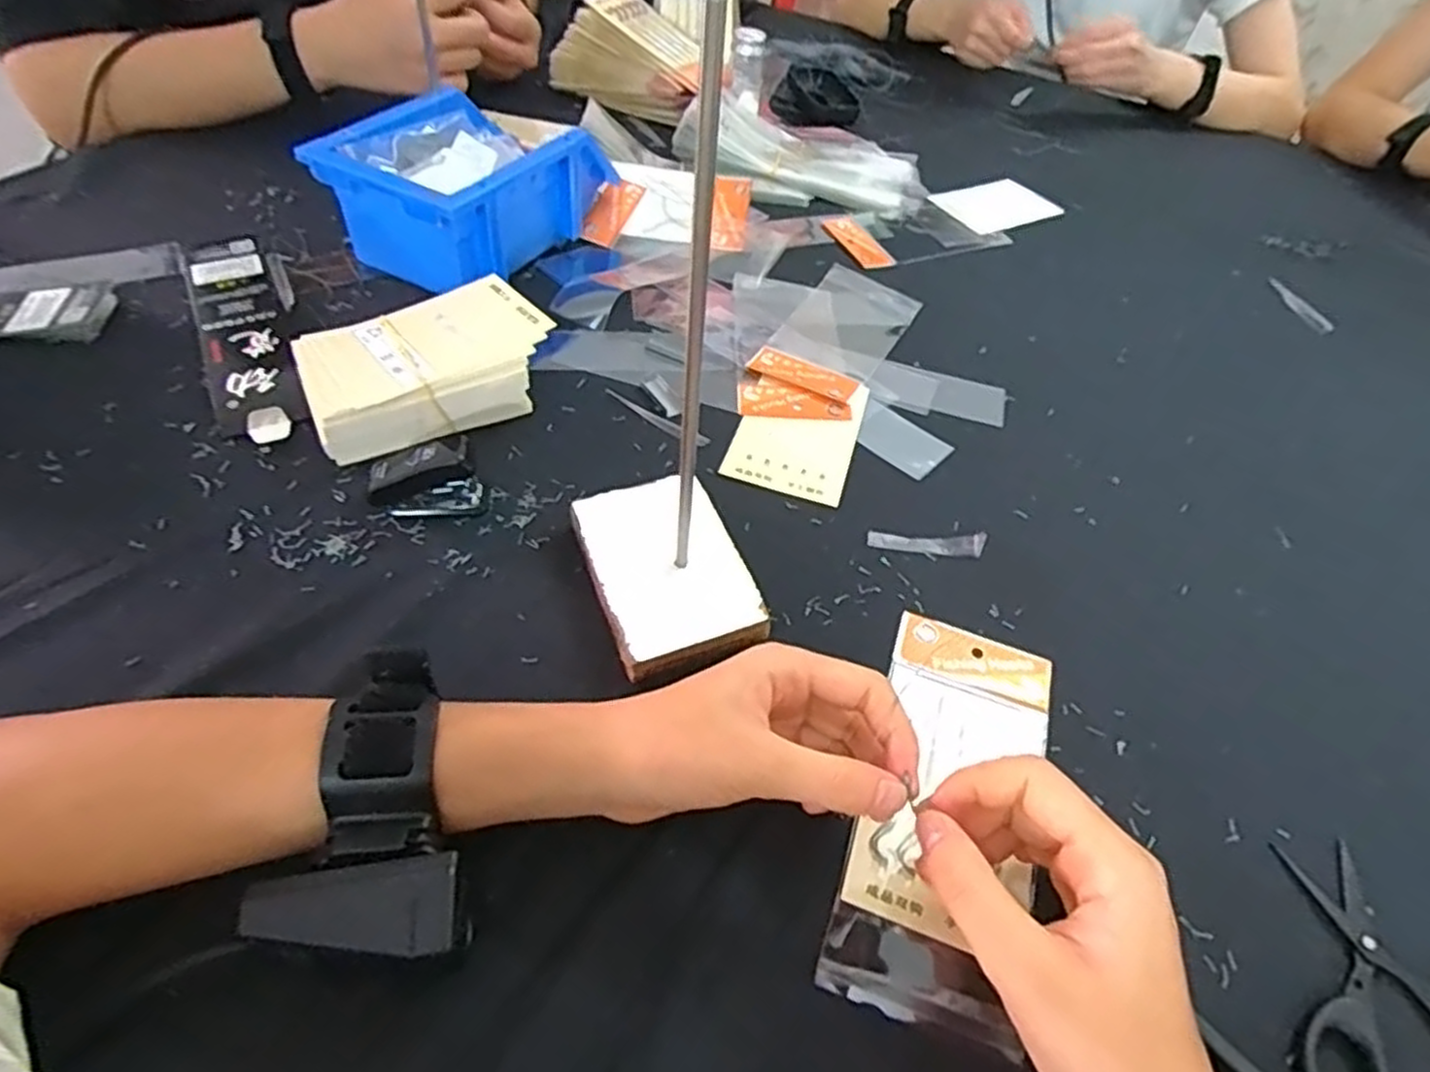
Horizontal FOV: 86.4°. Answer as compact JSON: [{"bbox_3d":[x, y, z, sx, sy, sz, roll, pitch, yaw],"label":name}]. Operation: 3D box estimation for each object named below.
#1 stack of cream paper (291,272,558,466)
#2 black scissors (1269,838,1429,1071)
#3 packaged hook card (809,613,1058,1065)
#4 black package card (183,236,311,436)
[{"bbox_3d":[-0.163,-0.095,0.437,0.134,0.041,0.080,-27,57,-25],"label":"stack of cream paper"},{"bbox_3d":[0.250,0.165,0.281,0.097,0.009,0.098,1,50,-4],"label":"black scissors"},{"bbox_3d":[0.096,0.108,0.320,0.074,0.004,0.175,22,50,13],"label":"packaged hook card"},{"bbox_3d":[-0.296,-0.134,0.475,0.049,0.007,0.198,-20,55,-22],"label":"black package card"}]

